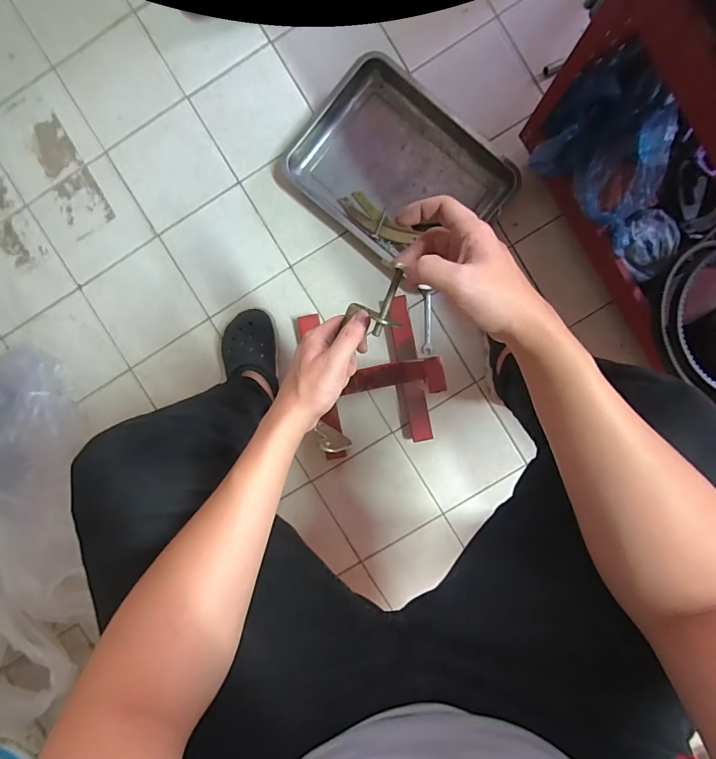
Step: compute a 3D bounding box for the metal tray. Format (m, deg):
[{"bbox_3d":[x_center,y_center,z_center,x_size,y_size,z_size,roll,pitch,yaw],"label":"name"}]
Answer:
[{"bbox_3d":[0.079,-0.394,0.783,0.383,0.066,0.282,38,93,0],"label":"metal tray"}]

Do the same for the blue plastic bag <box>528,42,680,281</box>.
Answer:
[{"bbox_3d":[0.419,-0.313,0.659,0.161,0.101,0.339,-33,107,2],"label":"blue plastic bag"}]

